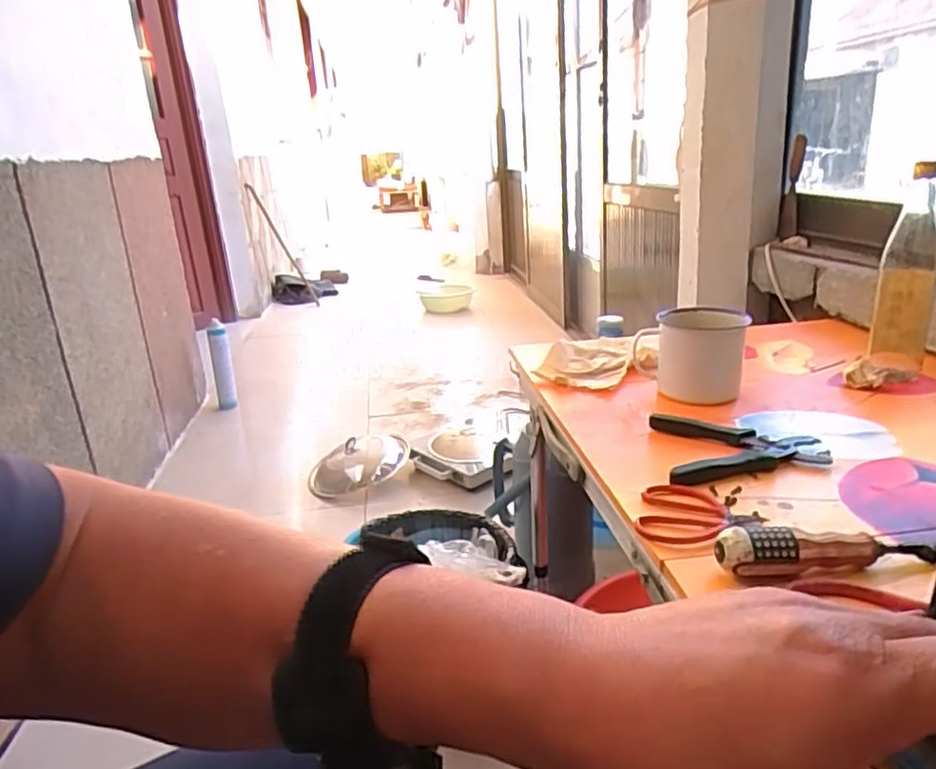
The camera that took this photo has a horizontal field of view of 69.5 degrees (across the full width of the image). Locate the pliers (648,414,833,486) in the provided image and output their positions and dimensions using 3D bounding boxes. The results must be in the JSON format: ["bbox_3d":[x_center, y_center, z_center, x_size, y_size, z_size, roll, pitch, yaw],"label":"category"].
[{"bbox_3d":[0.269,0.063,0.665,0.153,0.016,0.134,-1,19,7],"label":"pliers"}]

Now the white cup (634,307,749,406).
[{"bbox_3d":[0.272,-0.043,0.840,0.128,0.099,0.084,3,20,18],"label":"white cup"}]

